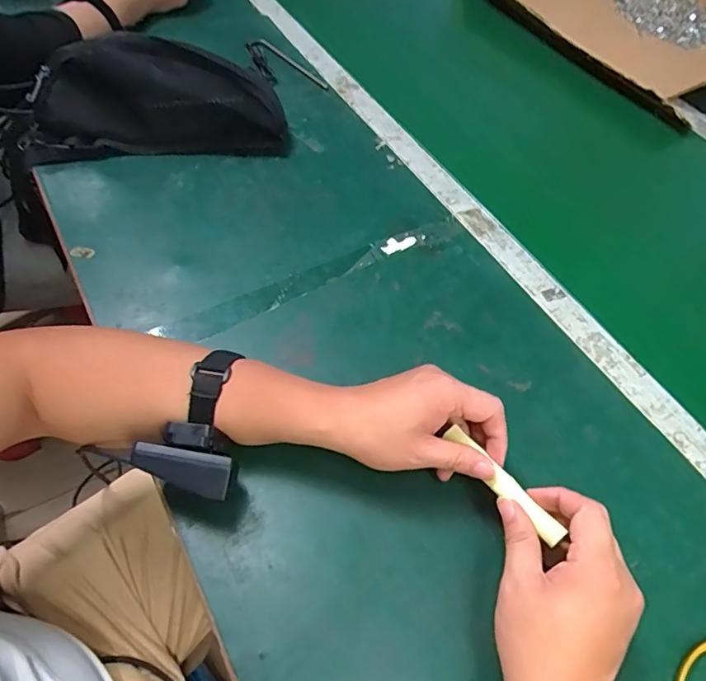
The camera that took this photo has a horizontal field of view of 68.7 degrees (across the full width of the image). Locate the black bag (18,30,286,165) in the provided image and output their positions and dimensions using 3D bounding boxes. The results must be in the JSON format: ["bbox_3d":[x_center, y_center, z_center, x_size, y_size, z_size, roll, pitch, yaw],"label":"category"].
[{"bbox_3d":[-0.235,-0.283,0.600,0.301,0.096,0.115,-9,58,-11],"label":"black bag"}]

